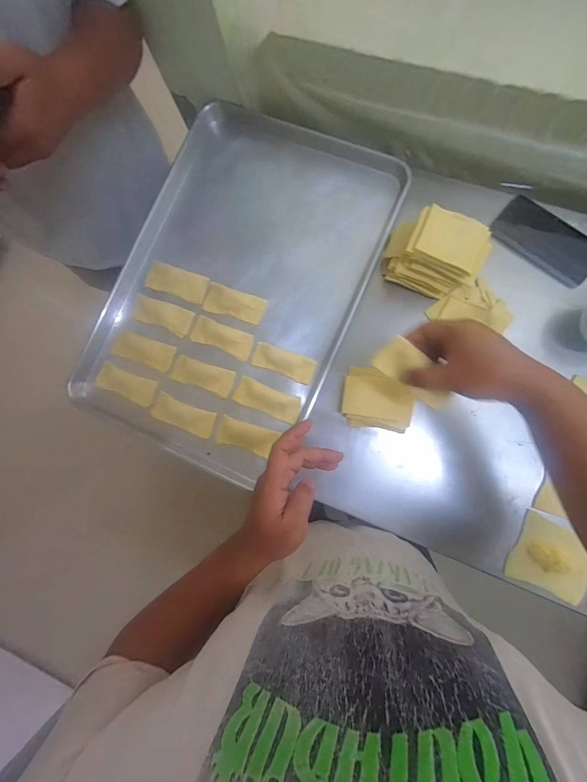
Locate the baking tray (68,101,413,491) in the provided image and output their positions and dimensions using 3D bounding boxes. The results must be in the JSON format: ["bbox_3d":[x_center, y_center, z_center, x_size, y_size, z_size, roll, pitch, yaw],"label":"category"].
[{"bbox_3d":[-0.094,-0.181,0.547,0.399,0.059,0.593,24,88,8],"label":"baking tray"}]

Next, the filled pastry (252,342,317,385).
[{"bbox_3d":[-0.017,-0.048,0.520,0.108,0.008,0.041,20,87,8],"label":"filled pastry"}]

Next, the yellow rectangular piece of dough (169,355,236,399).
[{"bbox_3d":[-0.158,-0.027,0.529,0.108,0.009,0.045,19,87,8],"label":"yellow rectangular piece of dough"}]

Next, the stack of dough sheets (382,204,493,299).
[{"bbox_3d":[0.214,-0.212,0.466,0.136,0.082,0.092,27,88,8],"label":"stack of dough sheets"}]

